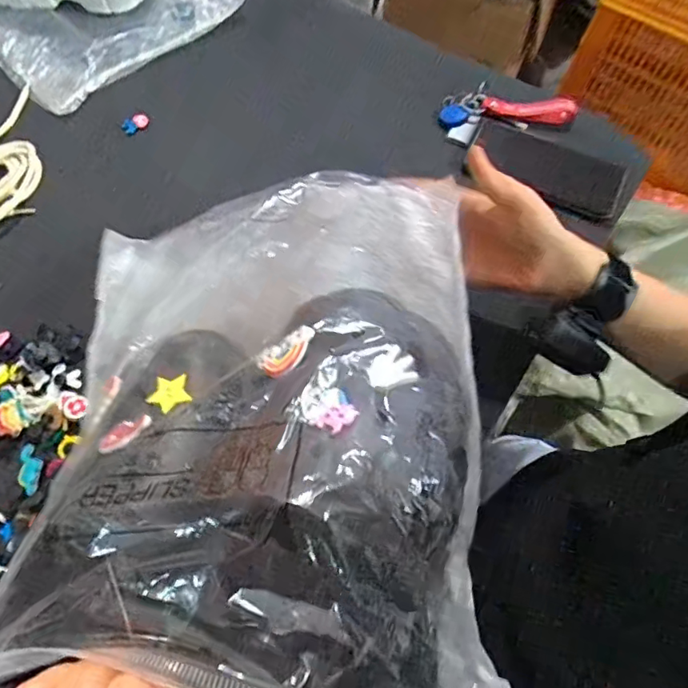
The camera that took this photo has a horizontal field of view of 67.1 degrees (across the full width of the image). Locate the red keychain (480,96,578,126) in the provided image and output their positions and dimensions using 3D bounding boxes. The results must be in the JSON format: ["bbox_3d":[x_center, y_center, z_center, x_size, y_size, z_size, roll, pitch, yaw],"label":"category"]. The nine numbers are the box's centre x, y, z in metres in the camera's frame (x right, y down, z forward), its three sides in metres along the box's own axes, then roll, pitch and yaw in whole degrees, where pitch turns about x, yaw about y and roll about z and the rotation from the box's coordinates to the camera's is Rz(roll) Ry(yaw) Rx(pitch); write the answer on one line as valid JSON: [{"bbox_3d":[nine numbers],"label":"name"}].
[{"bbox_3d":[0.206,-0.256,0.572,0.103,0.024,0.021,0,67,0],"label":"red keychain"}]

